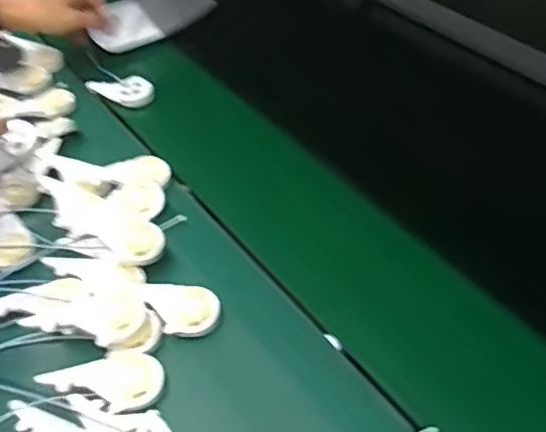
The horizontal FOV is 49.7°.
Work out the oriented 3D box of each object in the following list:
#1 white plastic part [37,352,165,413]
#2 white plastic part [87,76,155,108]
[{"bbox_3d":[-0.137,0.132,0.469,0.094,0.007,0.048,5,49,-6],"label":"white plastic part"},{"bbox_3d":[-0.198,-0.159,0.747,0.097,0.021,0.042,4,50,12],"label":"white plastic part"}]

